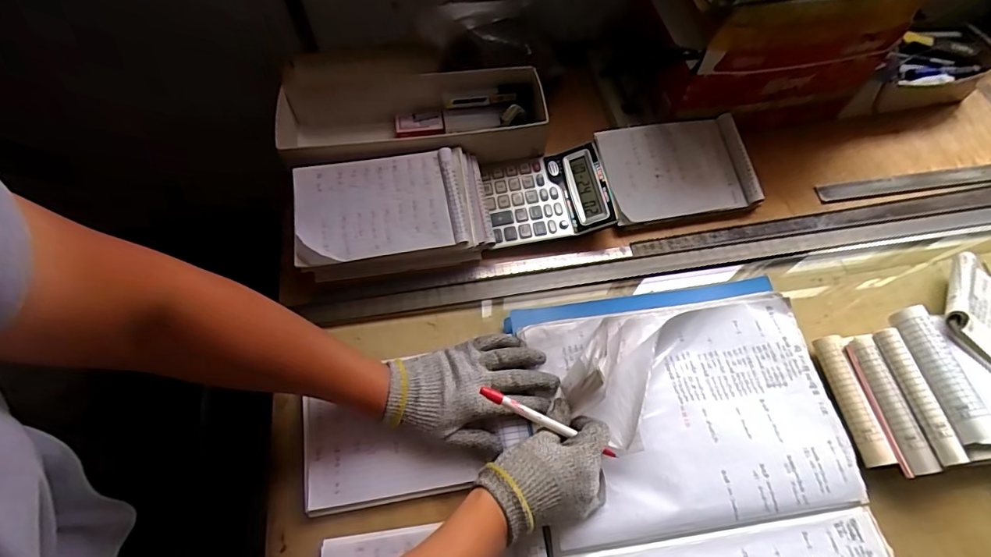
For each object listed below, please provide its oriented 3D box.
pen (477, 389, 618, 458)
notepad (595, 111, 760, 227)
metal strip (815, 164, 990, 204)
[{"bbox_3d":[0.052,0.134,0.432,0.135,0.012,0.008,25,64,-4],"label":"pen"},{"bbox_3d":[0.240,-0.146,0.624,0.193,0.019,0.139,-7,77,-7],"label":"notepad"},{"bbox_3d":[0.591,-0.134,0.662,0.287,0.006,0.032,-8,60,-5],"label":"metal strip"}]

